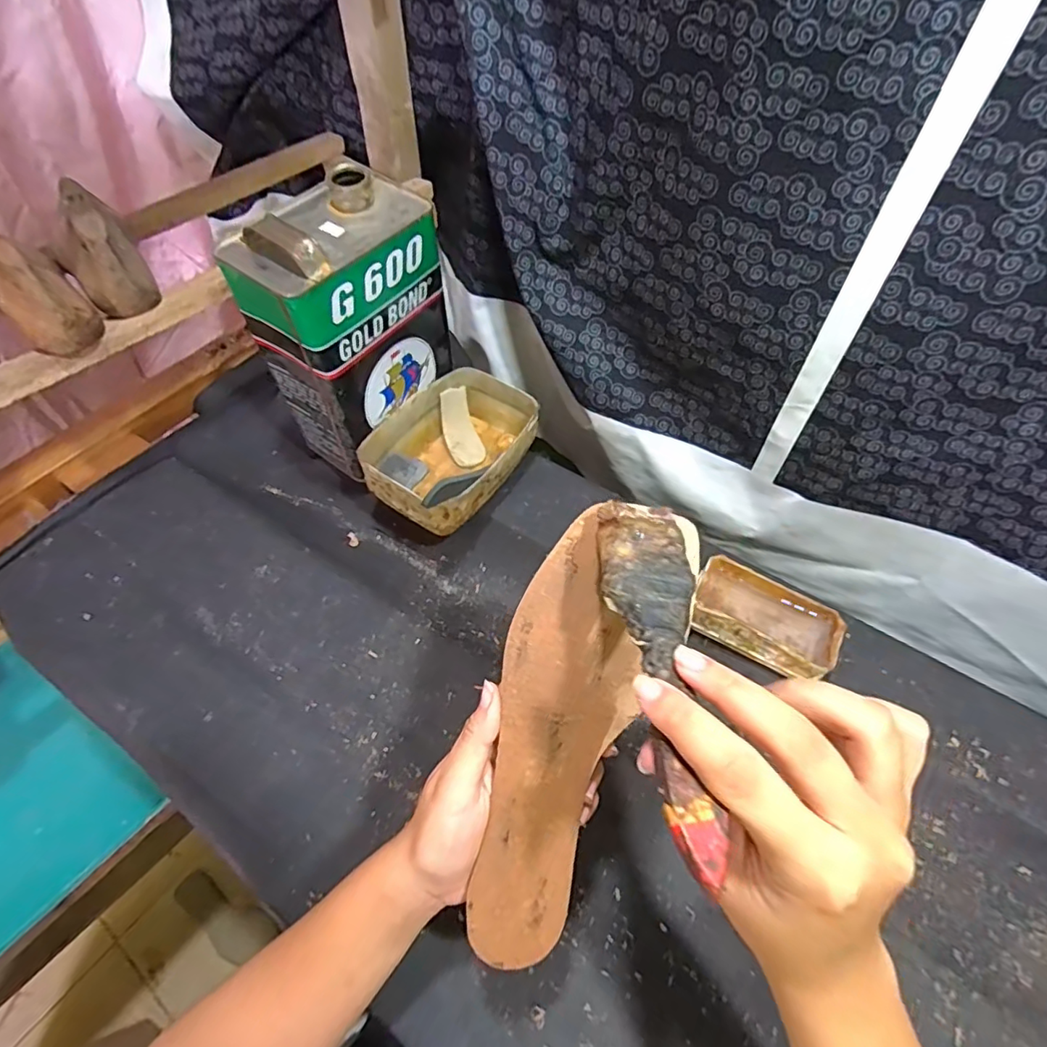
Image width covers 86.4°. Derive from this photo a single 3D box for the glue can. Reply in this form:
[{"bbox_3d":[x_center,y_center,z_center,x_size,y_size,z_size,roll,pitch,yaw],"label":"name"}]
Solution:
[{"bbox_3d":[-0.164,-0.189,0.547,0.103,0.219,0.164,34,58,21],"label":"glue can"}]

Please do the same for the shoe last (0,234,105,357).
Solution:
[{"bbox_3d":[-0.420,-0.202,0.443,0.147,0.066,0.058,37,57,-3],"label":"shoe last"}]

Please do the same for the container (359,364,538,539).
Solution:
[{"bbox_3d":[-0.072,-0.079,0.595,0.128,0.073,0.191,28,57,18],"label":"container"}]

